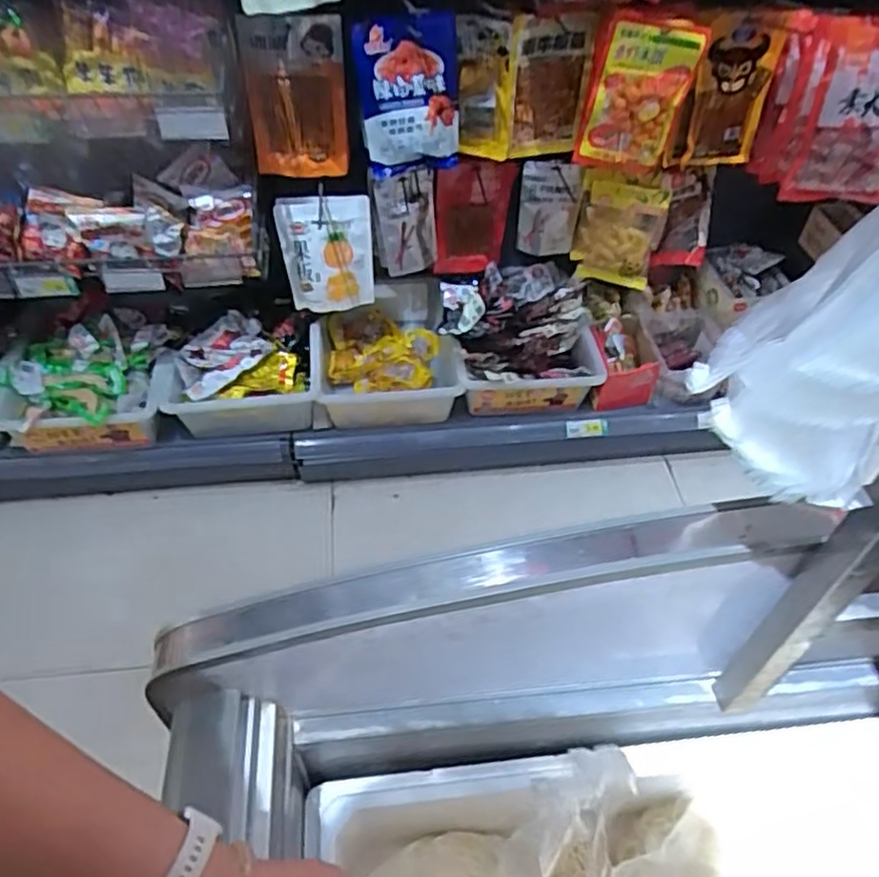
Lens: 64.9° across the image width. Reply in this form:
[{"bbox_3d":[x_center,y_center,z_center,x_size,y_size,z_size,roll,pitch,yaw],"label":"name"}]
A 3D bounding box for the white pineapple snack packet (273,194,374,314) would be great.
[{"bbox_3d":[-0.219,-0.350,1.338,0.175,0.225,0.045,-1,48,-3],"label":"white pineapple snack packet"}]

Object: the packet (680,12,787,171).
[{"bbox_3d":[0.494,-0.588,1.189,0.156,0.253,0.027,-15,50,-15],"label":"packet"}]

